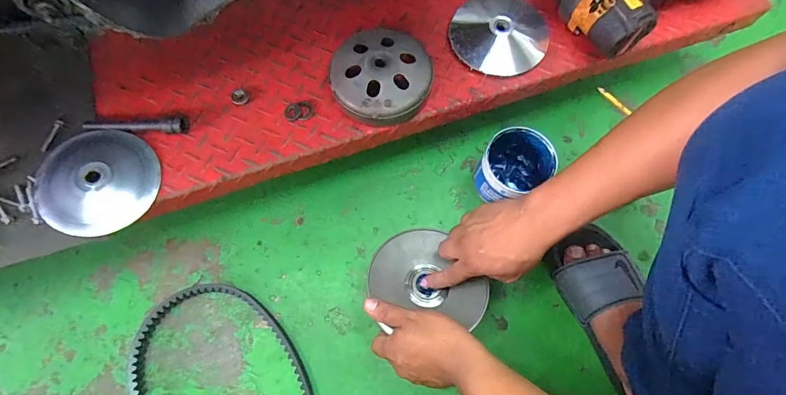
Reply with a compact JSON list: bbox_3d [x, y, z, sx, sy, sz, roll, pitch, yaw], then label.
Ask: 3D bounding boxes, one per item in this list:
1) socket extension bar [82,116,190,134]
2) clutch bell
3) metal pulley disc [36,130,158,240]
[{"bbox_3d":[-0.327,-0.094,0.505,0.125,0.022,0.020,1,71,-1],"label":"socket extension bar"},{"bbox_3d":[-0.015,-0.161,0.518,0.129,0.044,0.128,11,71,3],"label":"clutch bell"},{"bbox_3d":[-0.360,-0.020,0.477,0.133,0.023,0.124,0,71,-1],"label":"metal pulley disc"}]

